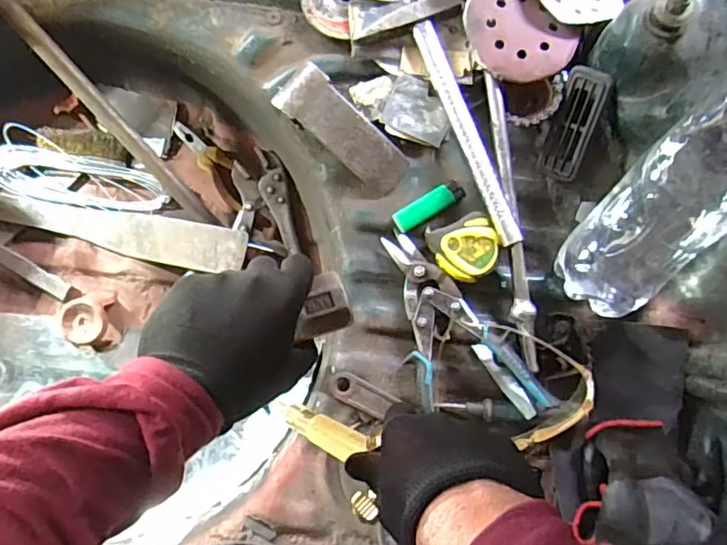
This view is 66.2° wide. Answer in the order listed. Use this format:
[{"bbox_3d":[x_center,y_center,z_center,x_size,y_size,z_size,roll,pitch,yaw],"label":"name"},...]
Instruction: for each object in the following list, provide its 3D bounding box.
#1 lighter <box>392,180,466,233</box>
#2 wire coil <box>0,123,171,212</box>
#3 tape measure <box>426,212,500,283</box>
[{"bbox_3d":[0.070,-0.072,0.602,0.081,0.010,0.024,-31,88,-3],"label":"lighter"},{"bbox_3d":[-0.363,-0.118,0.723,0.217,0.024,0.081,18,86,-1],"label":"wire coil"},{"bbox_3d":[0.107,-0.025,0.582,0.061,0.036,0.063,-27,88,-3],"label":"tape measure"}]

